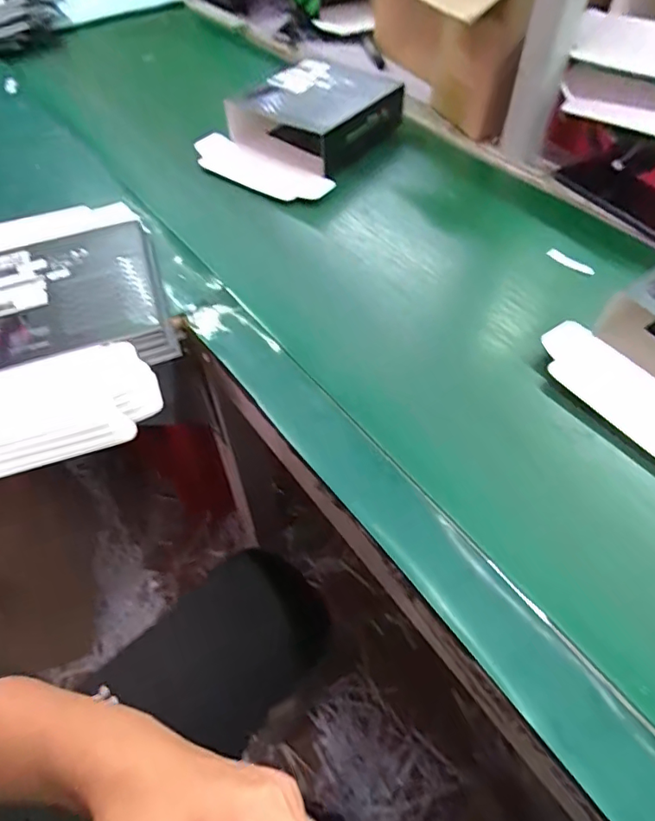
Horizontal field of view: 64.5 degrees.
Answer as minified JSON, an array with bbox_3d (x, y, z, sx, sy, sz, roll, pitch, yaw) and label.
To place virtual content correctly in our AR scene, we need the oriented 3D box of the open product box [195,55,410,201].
[{"bbox_3d":[-0.026,-0.380,0.690,0.274,0.070,0.183,-38,61,-24],"label":"open product box"}]

